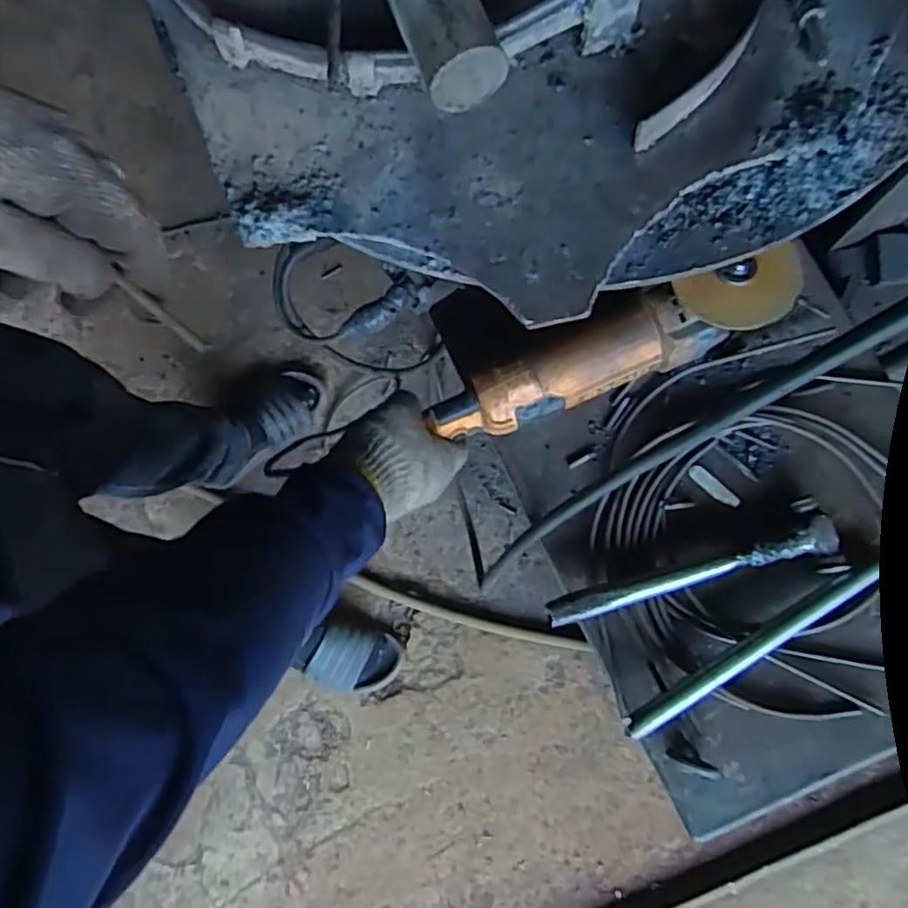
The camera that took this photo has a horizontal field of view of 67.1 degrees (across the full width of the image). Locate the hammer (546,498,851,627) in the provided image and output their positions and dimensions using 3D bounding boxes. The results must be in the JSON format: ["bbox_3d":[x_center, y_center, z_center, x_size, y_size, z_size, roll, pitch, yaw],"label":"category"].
[{"bbox_3d":[0.190,0.090,0.556,0.238,0.040,0.058,-13,80,4],"label":"hammer"}]

